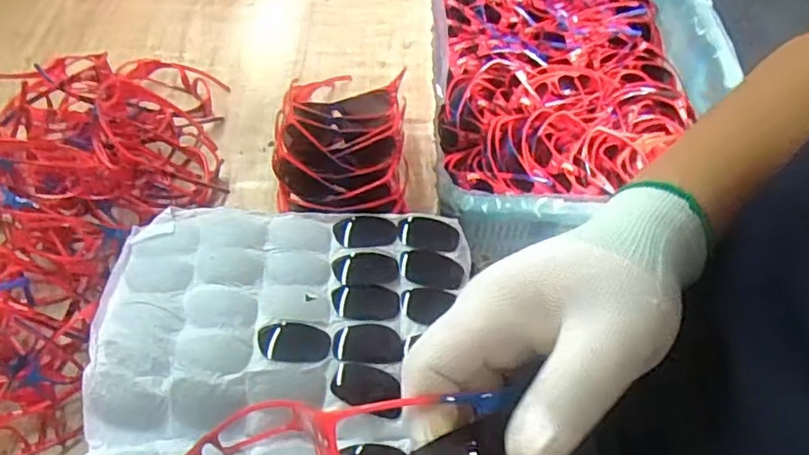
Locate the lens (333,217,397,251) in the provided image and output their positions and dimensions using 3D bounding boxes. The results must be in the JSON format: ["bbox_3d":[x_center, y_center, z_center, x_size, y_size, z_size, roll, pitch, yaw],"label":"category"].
[{"bbox_3d":[-0.034,0.006,0.535,0.054,0.007,0.036,-3,54,-4],"label":"lens"}]

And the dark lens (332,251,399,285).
[{"bbox_3d":[-0.033,0.034,0.514,0.053,0.007,0.030,-5,54,-5],"label":"dark lens"}]

